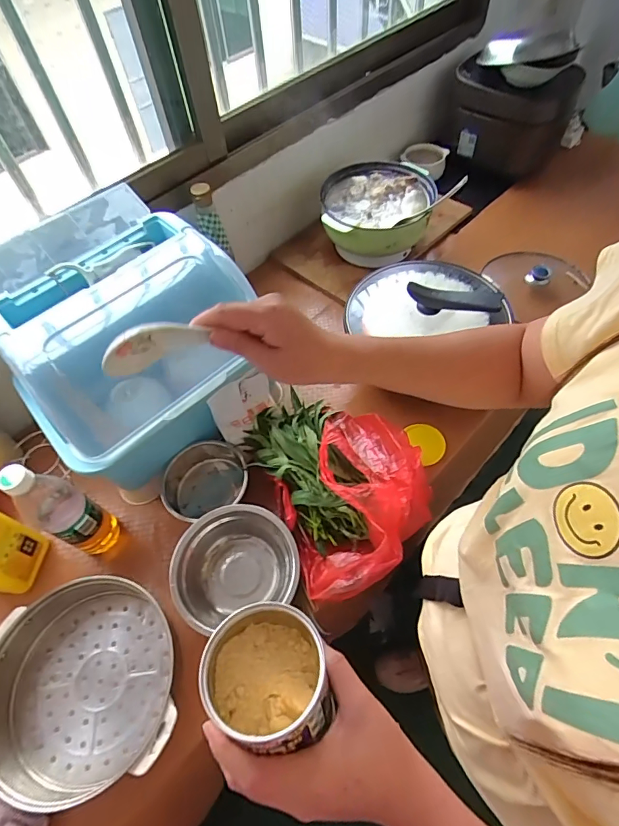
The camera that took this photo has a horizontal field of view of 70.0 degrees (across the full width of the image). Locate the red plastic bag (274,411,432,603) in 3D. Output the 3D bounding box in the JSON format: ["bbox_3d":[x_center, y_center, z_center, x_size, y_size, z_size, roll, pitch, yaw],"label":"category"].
[{"bbox_3d":[0.058,0.108,0.633,0.206,0.092,0.262,-19,58,-8],"label":"red plastic bag"}]

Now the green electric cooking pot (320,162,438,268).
[{"bbox_3d":[0.143,-0.414,0.953,0.218,0.128,0.245,13,59,12],"label":"green electric cooking pot"}]

